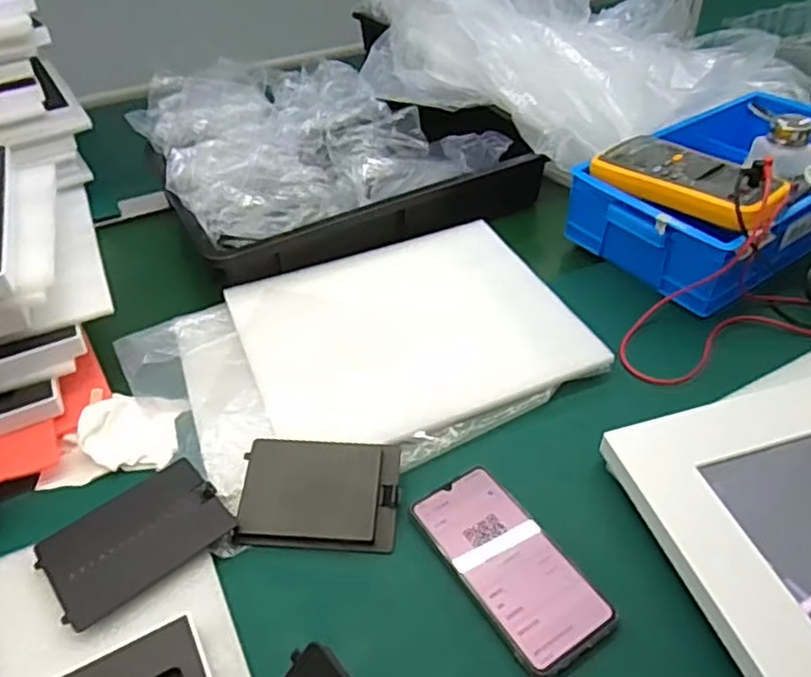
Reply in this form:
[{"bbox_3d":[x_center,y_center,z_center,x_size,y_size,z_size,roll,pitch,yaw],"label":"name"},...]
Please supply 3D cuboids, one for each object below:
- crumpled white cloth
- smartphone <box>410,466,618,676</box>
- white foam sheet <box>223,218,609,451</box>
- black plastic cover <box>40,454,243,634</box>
[{"bbox_3d":[-0.241,0.079,0.550,0.101,0.027,0.085,-3,41,-1],"label":"crumpled white cloth"},{"bbox_3d":[0.071,0.155,0.461,0.068,0.012,0.150,-23,45,-23],"label":"smartphone"},{"bbox_3d":[-0.003,-0.012,0.630,0.286,0.017,0.245,-19,47,-14],"label":"white foam sheet"},{"bbox_3d":[-0.195,0.140,0.478,0.119,0.009,0.084,-32,51,-30],"label":"black plastic cover"}]

